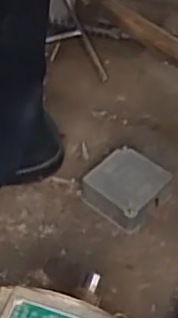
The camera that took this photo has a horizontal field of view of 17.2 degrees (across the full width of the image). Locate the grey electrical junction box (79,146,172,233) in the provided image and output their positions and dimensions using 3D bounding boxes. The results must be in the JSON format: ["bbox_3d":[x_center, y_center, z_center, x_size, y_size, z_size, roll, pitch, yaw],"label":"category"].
[{"bbox_3d":[0.038,0.031,0.640,0.073,0.038,0.073,36,58,26],"label":"grey electrical junction box"}]

